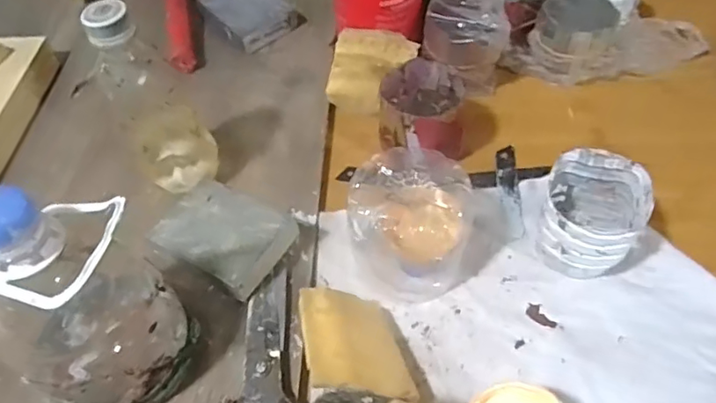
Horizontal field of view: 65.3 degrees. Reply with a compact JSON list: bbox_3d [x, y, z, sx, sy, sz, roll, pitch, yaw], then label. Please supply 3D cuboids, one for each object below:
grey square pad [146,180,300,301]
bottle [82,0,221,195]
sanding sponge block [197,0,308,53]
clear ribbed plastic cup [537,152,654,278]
[{"bbox_3d":[-0.104,0.025,0.429,0.099,0.022,0.068,23,62,31],"label":"grey square pad"},{"bbox_3d":[-0.153,-0.065,0.420,0.063,0.166,0.052,-29,56,-14],"label":"bottle"},{"bbox_3d":[-0.120,-0.210,0.614,0.074,0.028,0.104,-39,61,-21],"label":"sanding sponge block"},{"bbox_3d":[0.167,0.012,0.405,0.068,0.076,0.066,-2,51,3],"label":"clear ribbed plastic cup"}]

